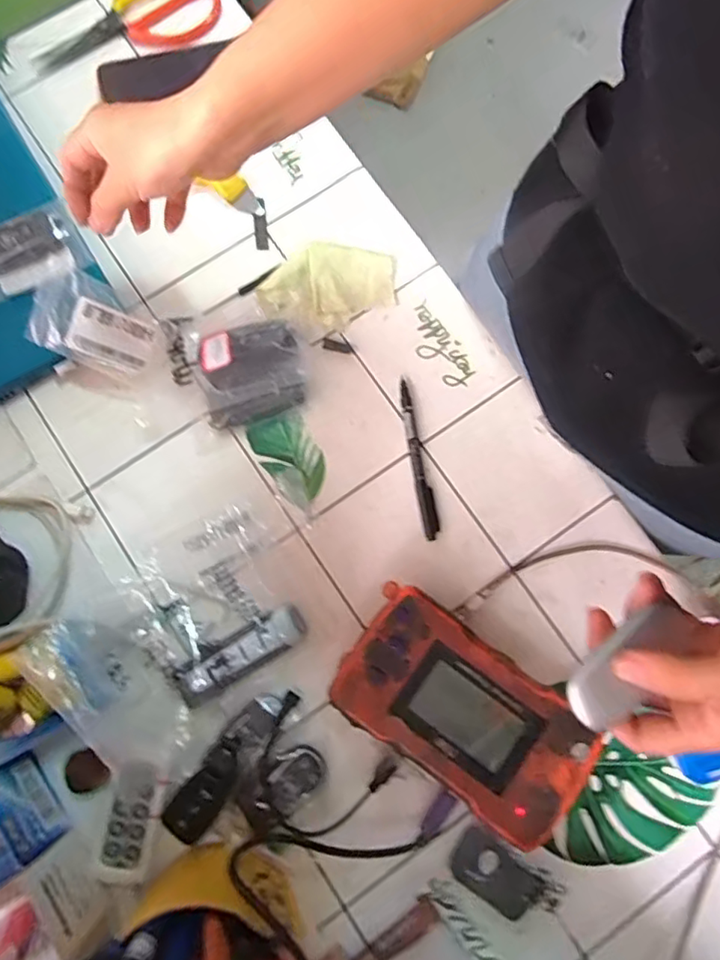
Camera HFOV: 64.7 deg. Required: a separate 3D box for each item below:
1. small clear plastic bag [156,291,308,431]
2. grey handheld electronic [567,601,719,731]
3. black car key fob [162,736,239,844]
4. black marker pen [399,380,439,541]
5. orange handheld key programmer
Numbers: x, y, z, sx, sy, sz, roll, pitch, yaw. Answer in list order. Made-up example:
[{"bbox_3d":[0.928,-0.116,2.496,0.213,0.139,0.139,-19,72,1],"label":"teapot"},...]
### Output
[{"bbox_3d":[-0.096,-0.099,0.451,0.098,0.028,0.106,-25,81,-6],"label":"small clear plastic bag"},{"bbox_3d":[0.132,0.089,0.277,0.073,0.011,0.031,-41,83,-13],"label":"grey handheld electronic"},{"bbox_3d":[-0.106,0.210,0.388,0.029,0.012,0.072,35,81,5],"label":"black car key fob"},{"bbox_3d":[0.045,-0.018,0.449,0.012,0.005,0.129,-10,80,-3],"label":"black marker pen"},{"bbox_3d":[0.071,0.160,0.400,0.171,0.037,0.094,35,81,5],"label":"orange handheld key programmer"}]

